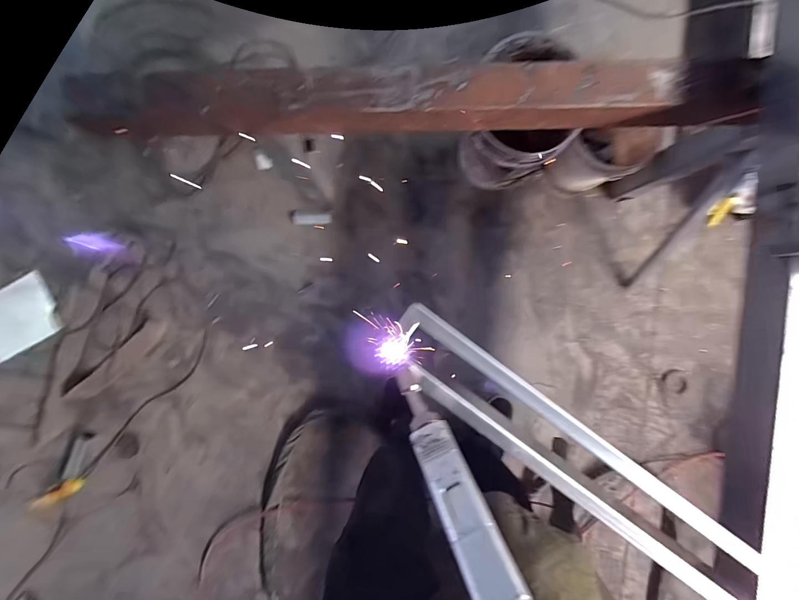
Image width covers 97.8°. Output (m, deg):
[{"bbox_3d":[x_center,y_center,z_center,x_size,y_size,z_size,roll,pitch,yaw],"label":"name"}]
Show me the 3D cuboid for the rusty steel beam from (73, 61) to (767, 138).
[{"bbox_3d":[0.010,-0.348,0.632,1.150,0.109,0.102,0,91,2],"label":"rusty steel beam"}]

